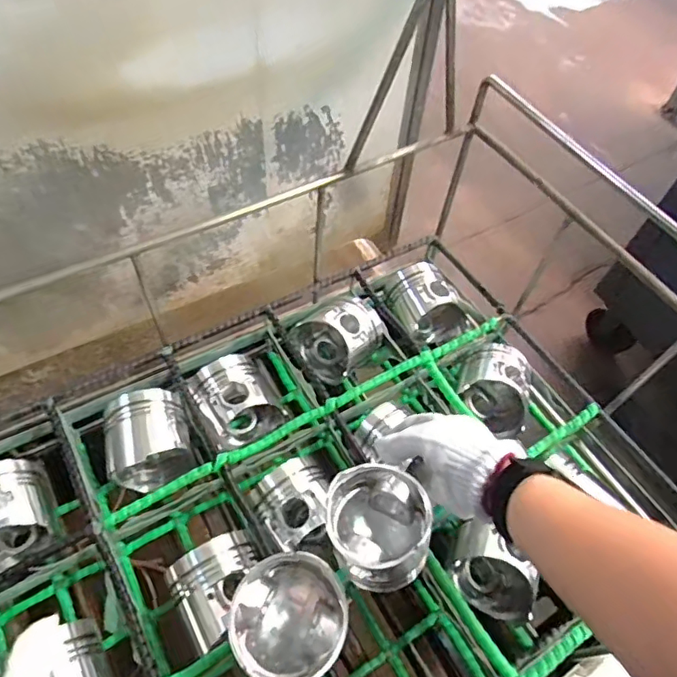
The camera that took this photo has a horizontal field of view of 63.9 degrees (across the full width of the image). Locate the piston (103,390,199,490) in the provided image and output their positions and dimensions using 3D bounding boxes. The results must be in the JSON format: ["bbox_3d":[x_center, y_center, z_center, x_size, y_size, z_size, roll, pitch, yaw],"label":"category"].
[{"bbox_3d":[-0.214,0.118,0.622,0.084,0.073,0.098,-11,58,-11],"label":"piston"}]

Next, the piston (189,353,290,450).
[{"bbox_3d":[-0.122,0.076,0.649,0.087,0.075,0.101,-32,64,-22],"label":"piston"}]

